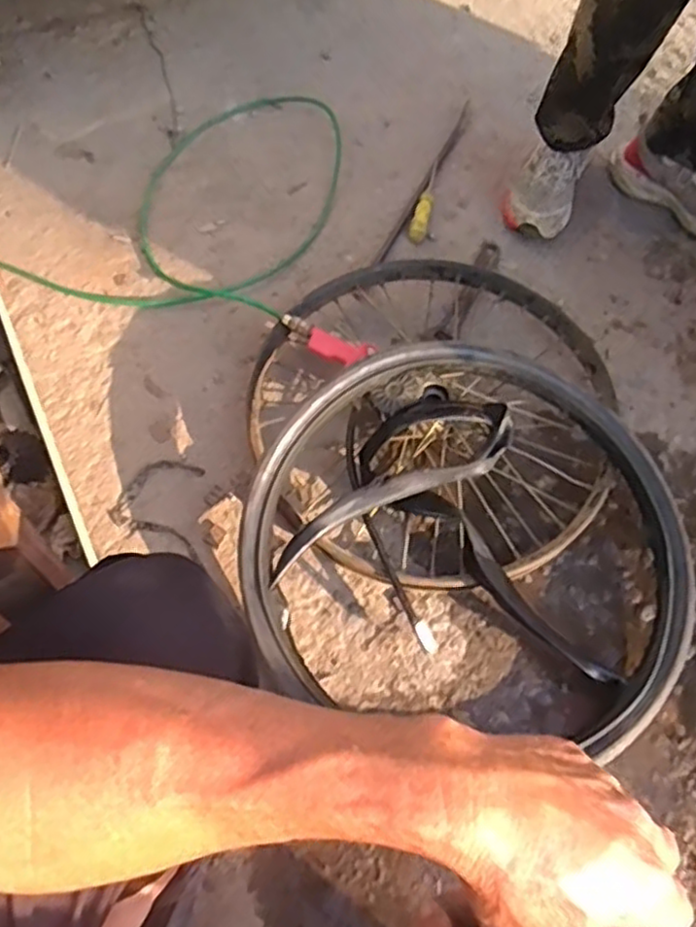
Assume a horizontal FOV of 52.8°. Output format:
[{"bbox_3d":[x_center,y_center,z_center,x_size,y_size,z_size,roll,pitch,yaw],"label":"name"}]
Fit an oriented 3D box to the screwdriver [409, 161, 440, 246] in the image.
[{"bbox_3d":[0.146,-0.486,1.269,0.028,0.036,0.234,13,59,5],"label":"screwdriver"}]

